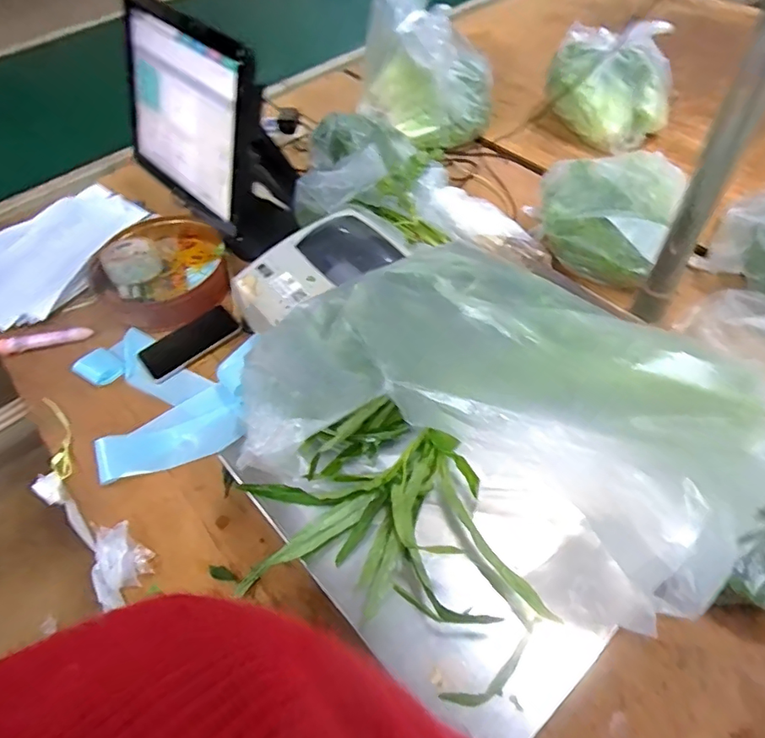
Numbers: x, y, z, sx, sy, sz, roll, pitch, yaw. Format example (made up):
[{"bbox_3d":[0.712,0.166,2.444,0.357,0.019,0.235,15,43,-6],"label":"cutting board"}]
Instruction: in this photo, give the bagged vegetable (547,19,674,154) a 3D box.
[{"bbox_3d":[0.448,-0.559,1.031,0.243,0.179,0.160,18,58,16],"label":"bagged vegetable"}]

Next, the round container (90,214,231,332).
[{"bbox_3d":[-0.397,-0.183,0.922,0.221,0.063,0.243,-2,55,3],"label":"round container"}]

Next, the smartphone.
[{"bbox_3d":[-0.316,-0.045,0.843,0.158,0.011,0.087,-33,60,-9],"label":"smartphone"}]

